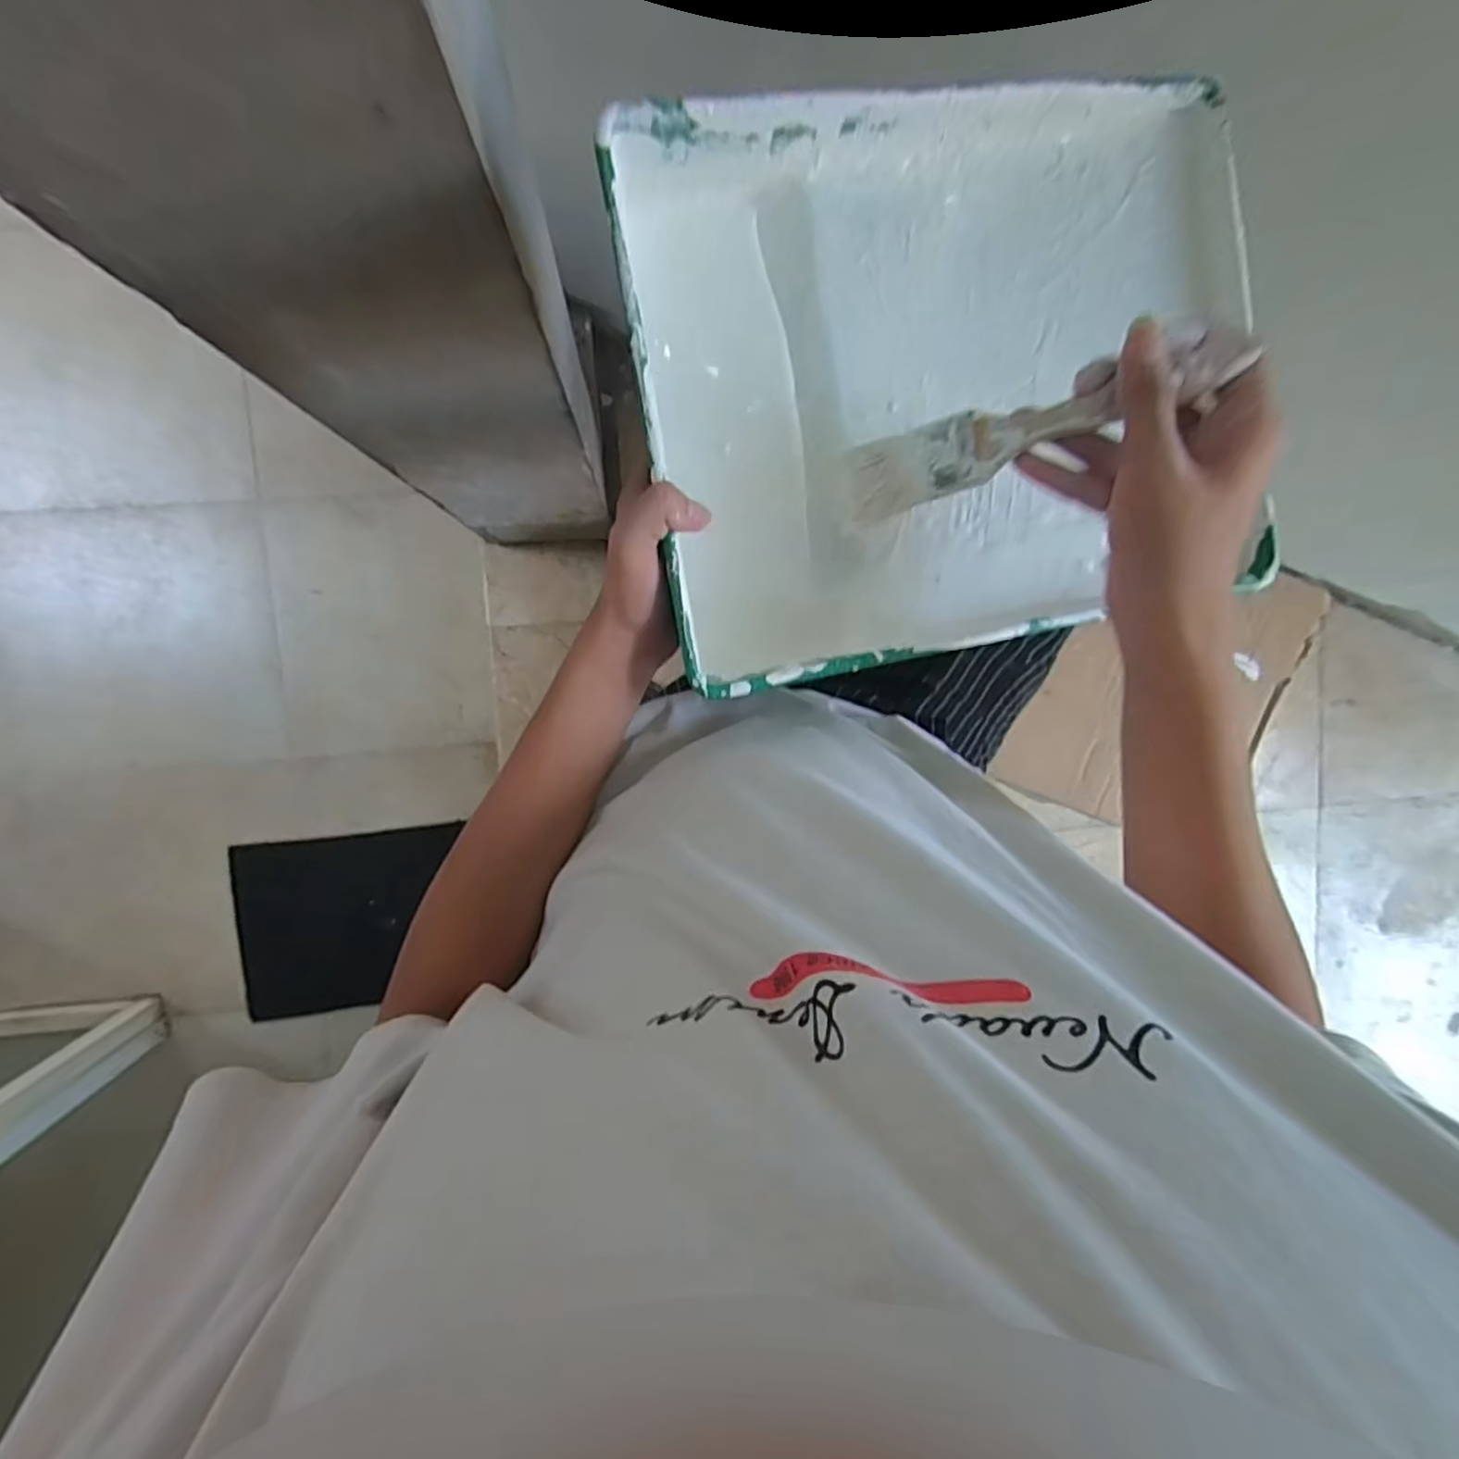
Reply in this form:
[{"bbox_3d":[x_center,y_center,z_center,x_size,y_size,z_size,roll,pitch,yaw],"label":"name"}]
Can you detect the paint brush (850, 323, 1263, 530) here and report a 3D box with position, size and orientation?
[{"bbox_3d":[0.138,-0.140,0.335,0.171,0.011,0.036,-12,98,27],"label":"paint brush"}]

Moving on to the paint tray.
[{"bbox_3d":[0.123,-0.191,0.391,0.336,0.076,0.283,-12,97,-2],"label":"paint tray"}]

